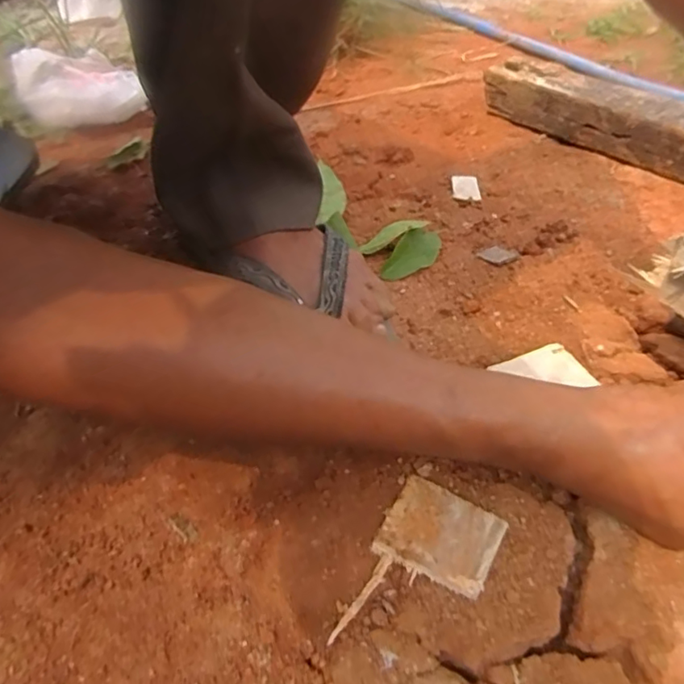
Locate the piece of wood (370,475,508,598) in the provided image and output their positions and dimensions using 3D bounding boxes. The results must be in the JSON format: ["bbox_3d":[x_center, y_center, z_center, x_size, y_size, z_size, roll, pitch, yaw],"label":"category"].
[{"bbox_3d":[0.052,0.102,0.304,0.059,0.009,0.048,20,52,23],"label":"piece of wood"}]

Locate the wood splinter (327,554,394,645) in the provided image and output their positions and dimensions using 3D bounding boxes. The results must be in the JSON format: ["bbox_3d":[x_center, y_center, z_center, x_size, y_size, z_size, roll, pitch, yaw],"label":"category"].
[{"bbox_3d":[0.010,0.126,0.282,0.006,0.004,0.051,25,54,26],"label":"wood splinter"}]

